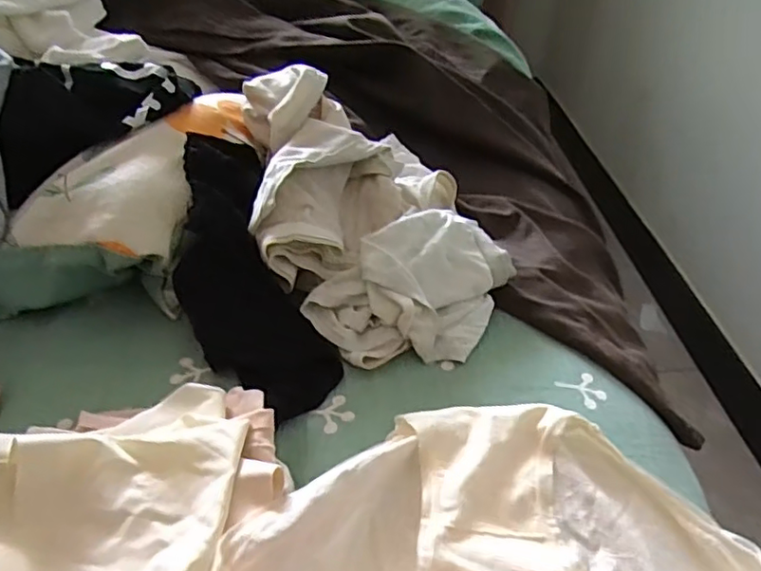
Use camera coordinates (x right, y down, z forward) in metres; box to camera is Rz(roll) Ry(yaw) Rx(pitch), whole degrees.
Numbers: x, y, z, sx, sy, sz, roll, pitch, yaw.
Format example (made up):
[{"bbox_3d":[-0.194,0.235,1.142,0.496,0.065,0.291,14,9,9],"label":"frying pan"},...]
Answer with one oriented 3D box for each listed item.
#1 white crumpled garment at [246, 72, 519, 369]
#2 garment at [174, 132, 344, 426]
[{"bbox_3d":[-0.004,-0.065,0.503,0.201,0.121,0.235,-4,41,-8],"label":"white crumpled garment"},{"bbox_3d":[-0.108,-0.013,0.470,0.094,0.044,0.242,-16,76,-21],"label":"garment"}]

